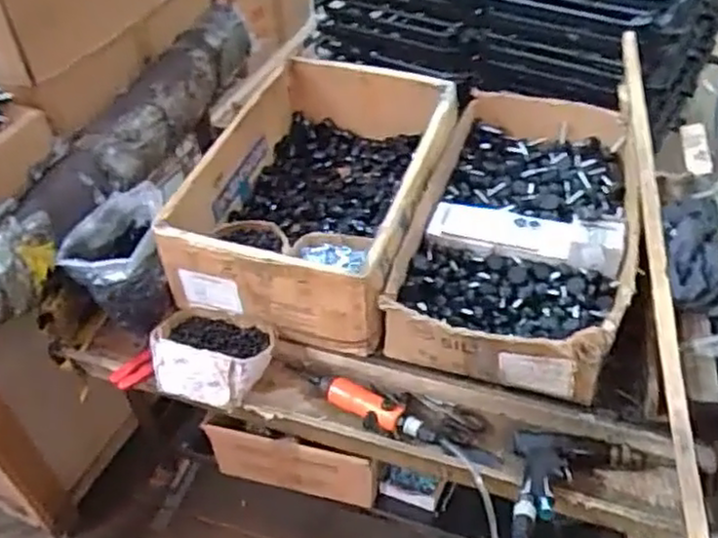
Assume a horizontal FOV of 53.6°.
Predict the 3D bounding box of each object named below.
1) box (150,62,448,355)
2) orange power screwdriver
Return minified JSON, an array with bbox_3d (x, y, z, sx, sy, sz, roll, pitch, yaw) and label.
[{"bbox_3d":[-0.075,-0.139,1.224,0.387,0.169,0.521,13,47,16],"label":"box"},{"bbox_3d":[-0.005,0.194,1.051,0.225,0.034,0.039,24,51,25],"label":"orange power screwdriver"}]

